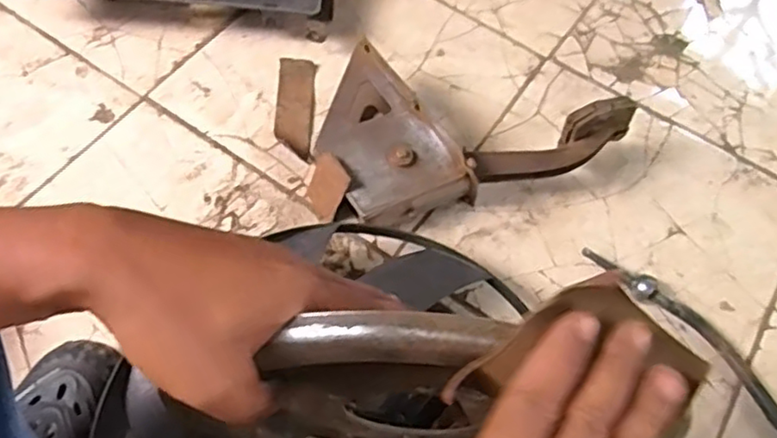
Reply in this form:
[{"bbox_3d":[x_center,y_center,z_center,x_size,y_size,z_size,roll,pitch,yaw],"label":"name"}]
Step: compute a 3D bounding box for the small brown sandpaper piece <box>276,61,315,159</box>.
[{"bbox_3d":[-0.127,-0.154,0.883,0.046,0.012,0.155,1,63,-2],"label":"small brown sandpaper piece"}]

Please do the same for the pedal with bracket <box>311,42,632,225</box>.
[{"bbox_3d":[0.089,-0.129,0.827,0.368,0.113,0.225,-13,62,-10],"label":"pedal with bracket"}]

